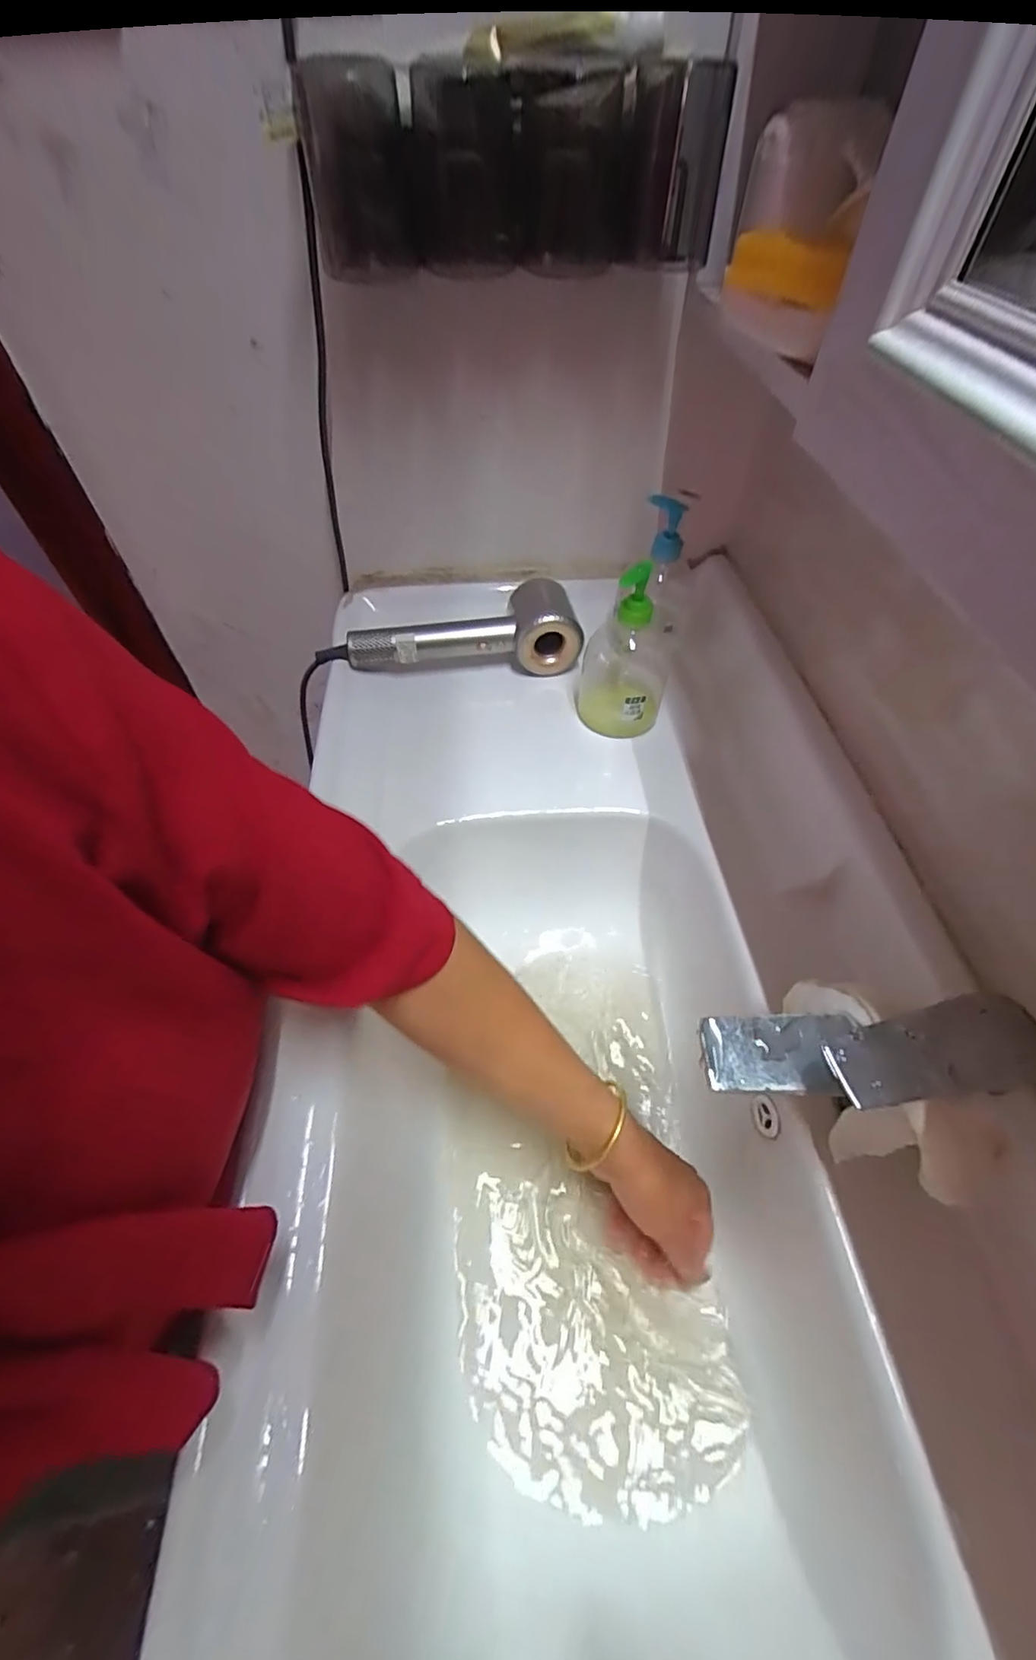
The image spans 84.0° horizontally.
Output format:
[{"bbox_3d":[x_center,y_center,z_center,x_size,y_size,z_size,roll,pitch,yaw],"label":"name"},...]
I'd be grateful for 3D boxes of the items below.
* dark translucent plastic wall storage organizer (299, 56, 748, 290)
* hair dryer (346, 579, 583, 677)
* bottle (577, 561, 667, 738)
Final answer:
[{"bbox_3d":[-0.001,-0.472,0.416,0.282,0.100,0.089,8,53,6],"label":"dark translucent plastic wall storage organizer"},{"bbox_3d":[-0.060,-0.231,0.656,0.255,0.063,0.091,-2,53,-2],"label":"hair dryer"},{"bbox_3d":[0.106,-0.176,0.560,0.088,0.162,0.078,10,53,7],"label":"bottle"}]

